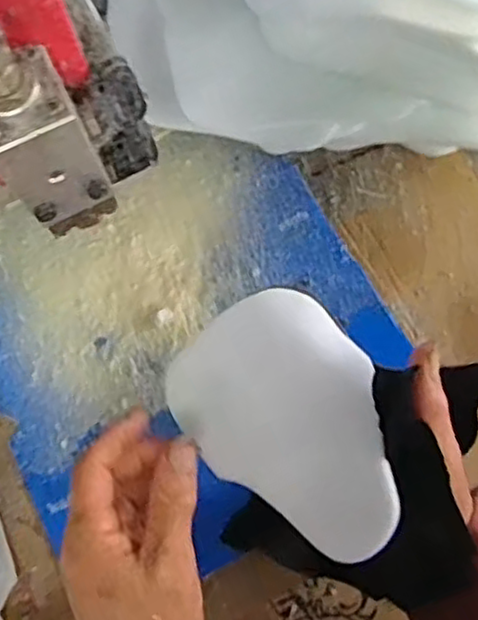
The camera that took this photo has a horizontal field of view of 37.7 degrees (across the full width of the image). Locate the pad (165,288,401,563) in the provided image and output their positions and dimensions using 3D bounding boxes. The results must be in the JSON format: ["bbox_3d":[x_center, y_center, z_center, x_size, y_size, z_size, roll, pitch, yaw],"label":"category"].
[{"bbox_3d":[0.032,0.060,0.365,0.096,0.015,0.135,-43,79,5],"label":"pad"}]

